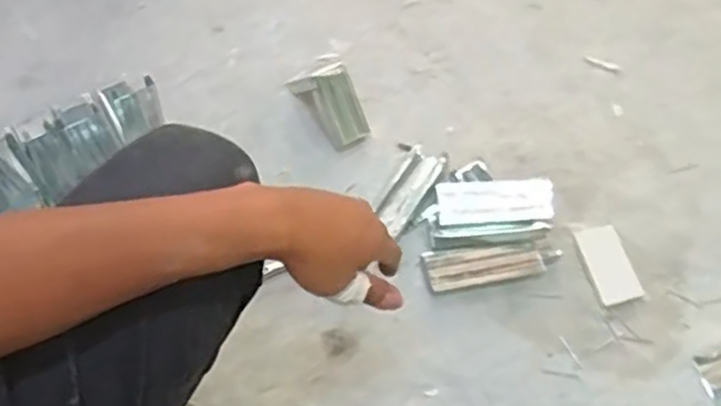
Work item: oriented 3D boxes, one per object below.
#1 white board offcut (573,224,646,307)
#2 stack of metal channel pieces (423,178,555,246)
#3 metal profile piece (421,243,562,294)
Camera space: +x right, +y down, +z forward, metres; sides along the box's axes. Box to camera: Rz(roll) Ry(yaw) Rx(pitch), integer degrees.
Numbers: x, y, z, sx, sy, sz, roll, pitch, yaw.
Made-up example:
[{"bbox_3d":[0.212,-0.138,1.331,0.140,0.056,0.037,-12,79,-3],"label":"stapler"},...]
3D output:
[{"bbox_3d":[0.302,0.076,0.878,0.057,0.004,0.096,-16,66,-12],"label":"white board offcut"},{"bbox_3d":[0.157,0.009,0.879,0.150,0.036,0.078,-4,64,-5],"label":"stack of metal channel pieces"},{"bbox_3d":[0.157,0.075,0.862,0.161,0.017,0.046,-7,65,-8],"label":"metal profile piece"}]

